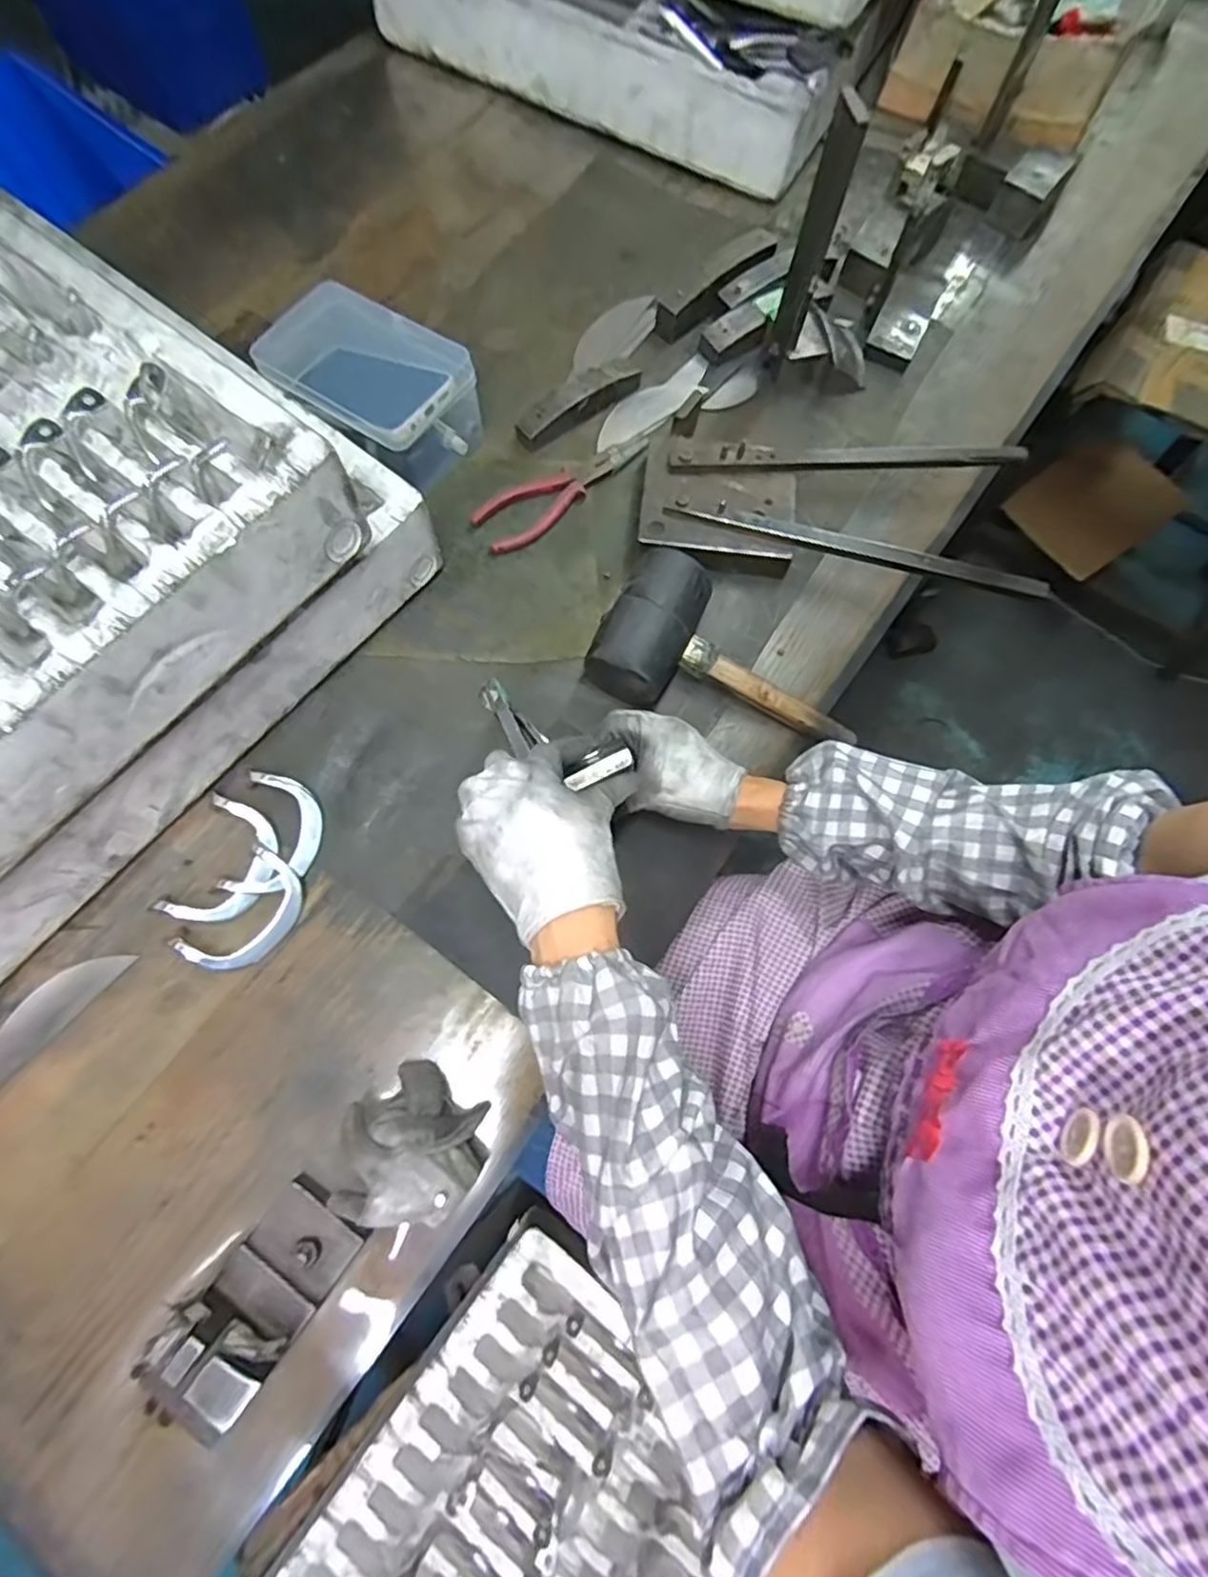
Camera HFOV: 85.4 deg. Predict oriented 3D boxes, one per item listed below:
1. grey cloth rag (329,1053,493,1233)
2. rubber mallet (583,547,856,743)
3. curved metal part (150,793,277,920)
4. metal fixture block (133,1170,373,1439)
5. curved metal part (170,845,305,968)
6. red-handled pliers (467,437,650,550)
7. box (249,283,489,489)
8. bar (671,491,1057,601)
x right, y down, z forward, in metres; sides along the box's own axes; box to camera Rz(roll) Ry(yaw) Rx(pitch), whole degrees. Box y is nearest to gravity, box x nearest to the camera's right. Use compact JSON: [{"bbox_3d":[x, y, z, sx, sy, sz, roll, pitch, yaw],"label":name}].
[{"bbox_3d":[-0.125,0.234,0.427,0.088,0.058,0.080,34,74,8],"label":"grey cloth rag"},{"bbox_3d":[0.107,-0.098,0.532,0.223,0.075,0.116,23,73,5],"label":"rubber mallet"},{"bbox_3d":[-0.284,0.058,0.496,0.067,0.018,0.092,19,72,4],"label":"curved metal part"},{"bbox_3d":[-0.201,0.299,0.386,0.061,0.075,0.093,33,74,8],"label":"metal fixture block"},{"bbox_3d":[-0.263,0.094,0.484,0.056,0.016,0.090,34,74,9],"label":"curved metal part"},{"bbox_3d":[-0.033,-0.279,0.612,0.183,0.011,0.048,-33,76,-12],"label":"red-handled pliers"},{"bbox_3d":[-0.215,-0.363,0.598,0.185,0.078,0.116,33,74,8],"label":"box"},{"bbox_3d":[0.221,-0.214,0.574,0.332,0.011,0.016,15,72,3],"label":"bar"}]

